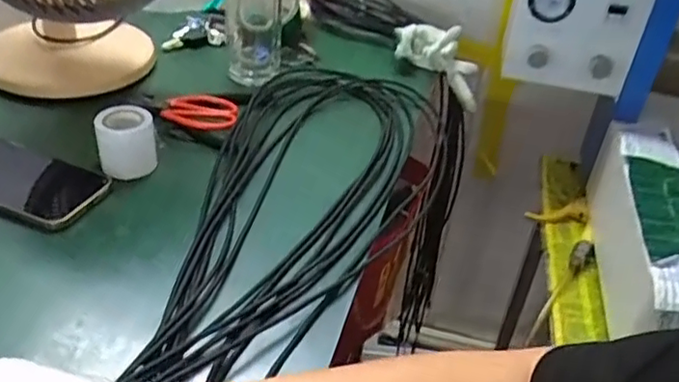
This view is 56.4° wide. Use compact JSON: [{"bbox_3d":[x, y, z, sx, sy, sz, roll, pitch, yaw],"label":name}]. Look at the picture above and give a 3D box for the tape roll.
[{"bbox_3d":[-0.197,-0.044,0.588,0.050,0.060,0.050,3,36,-2],"label":"tape roll"}]

